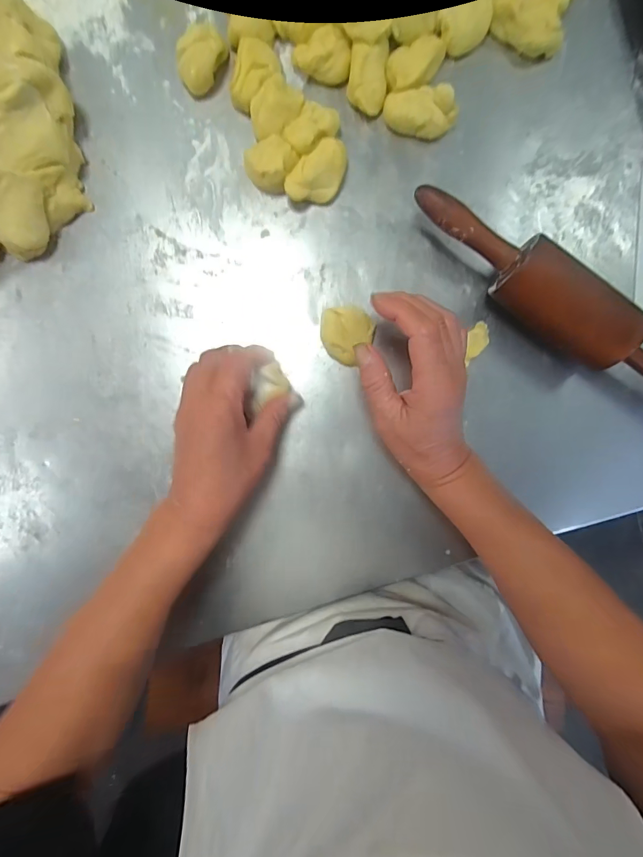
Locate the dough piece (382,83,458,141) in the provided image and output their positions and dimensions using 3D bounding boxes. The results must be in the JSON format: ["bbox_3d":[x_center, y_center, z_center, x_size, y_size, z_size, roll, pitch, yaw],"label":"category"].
[{"bbox_3d":[0.085,-0.272,0.350,0.060,0.027,0.031,8,92,0],"label":"dough piece"}]

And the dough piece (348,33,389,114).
[{"bbox_3d":[0.040,-0.301,0.349,0.032,0.030,0.053,2,92,0],"label":"dough piece"}]

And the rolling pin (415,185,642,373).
[{"bbox_3d":[0.212,-0.102,0.346,0.311,0.054,0.065,32,92,-1],"label":"rolling pin"}]

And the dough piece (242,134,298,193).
[{"bbox_3d":[-0.043,-0.230,0.353,0.038,0.029,0.045,-44,91,2],"label":"dough piece"}]

